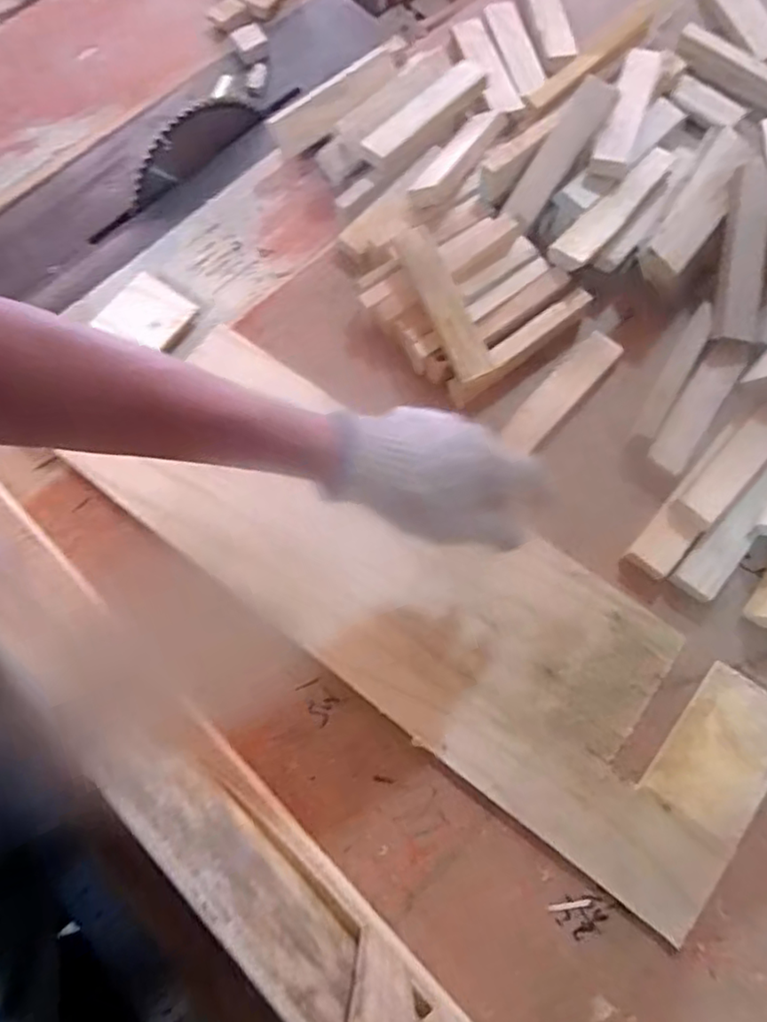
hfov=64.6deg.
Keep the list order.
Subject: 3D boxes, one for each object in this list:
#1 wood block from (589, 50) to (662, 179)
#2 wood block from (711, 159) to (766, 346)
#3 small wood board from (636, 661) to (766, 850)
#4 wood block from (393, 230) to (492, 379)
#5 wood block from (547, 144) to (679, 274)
[{"bbox_3d":[0.237,-0.392,0.590,0.035,0.020,0.153,19,75,9],"label":"wood block"},{"bbox_3d":[0.332,-0.237,0.557,0.035,0.013,0.164,6,92,3],"label":"wood block"},{"bbox_3d":[0.271,0.192,0.481,0.080,0.011,0.121,38,79,13],"label":"small wood board"},{"bbox_3d":[0.052,-0.195,0.558,0.040,0.025,0.166,-24,73,-4],"label":"wood block"},{"bbox_3d":[0.224,-0.295,0.581,0.036,0.023,0.166,41,80,14],"label":"wood block"}]

